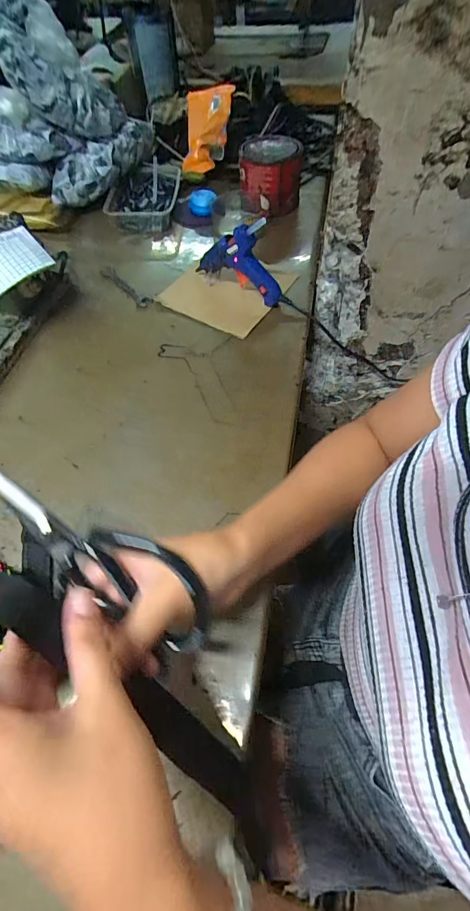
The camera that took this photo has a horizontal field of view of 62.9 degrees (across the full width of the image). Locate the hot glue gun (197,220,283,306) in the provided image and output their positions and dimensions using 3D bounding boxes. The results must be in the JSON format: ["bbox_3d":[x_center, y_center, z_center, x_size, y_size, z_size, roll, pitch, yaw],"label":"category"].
[{"bbox_3d":[0.005,-0.273,0.533,0.137,0.098,0.022,30,64,20],"label":"hot glue gun"}]

